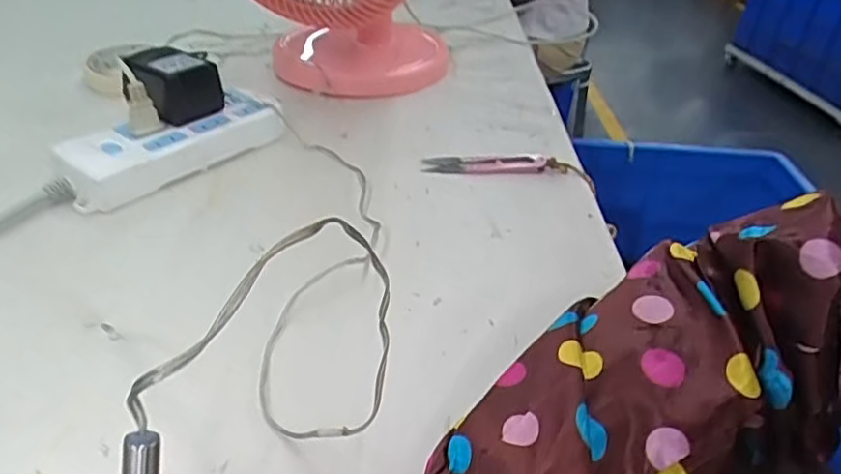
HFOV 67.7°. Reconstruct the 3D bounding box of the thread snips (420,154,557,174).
[{"bbox_3d":[0.057,-0.062,0.527,0.109,0.012,0.025,3,35,-2],"label":"thread snips"}]

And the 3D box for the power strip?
[{"bbox_3d":[-0.195,-0.075,0.512,0.076,0.032,0.182,28,42,30],"label":"power strip"}]

